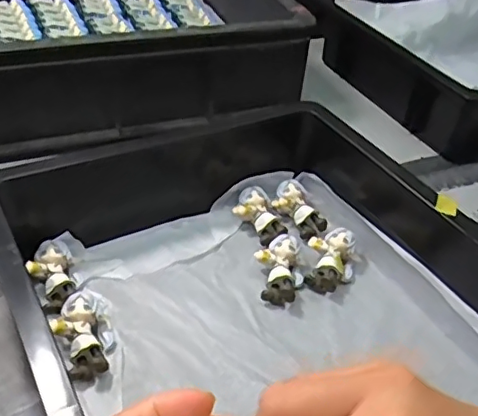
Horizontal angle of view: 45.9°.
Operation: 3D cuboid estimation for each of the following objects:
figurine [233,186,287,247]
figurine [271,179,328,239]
[{"bbox_3d":[0.017,0.008,0.503,0.036,0.022,0.065,-10,42,-18],"label":"figurine"},{"bbox_3d":[0.053,0.001,0.516,0.033,0.020,0.059,-23,66,-29],"label":"figurine"}]

